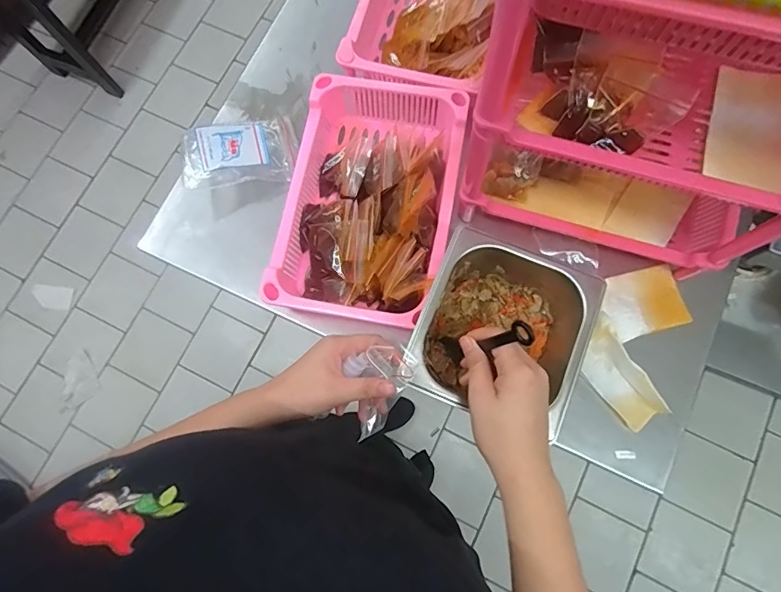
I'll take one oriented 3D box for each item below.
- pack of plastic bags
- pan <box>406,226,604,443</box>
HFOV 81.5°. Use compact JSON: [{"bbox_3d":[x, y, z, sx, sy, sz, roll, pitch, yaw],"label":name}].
[{"bbox_3d":[-0.198,-0.192,0.595,0.139,0.023,0.092,-4,82,-19],"label":"pack of plastic bags"},{"bbox_3d":[0.115,0.037,0.488,0.159,0.089,0.180,22,79,8],"label":"pan"}]

